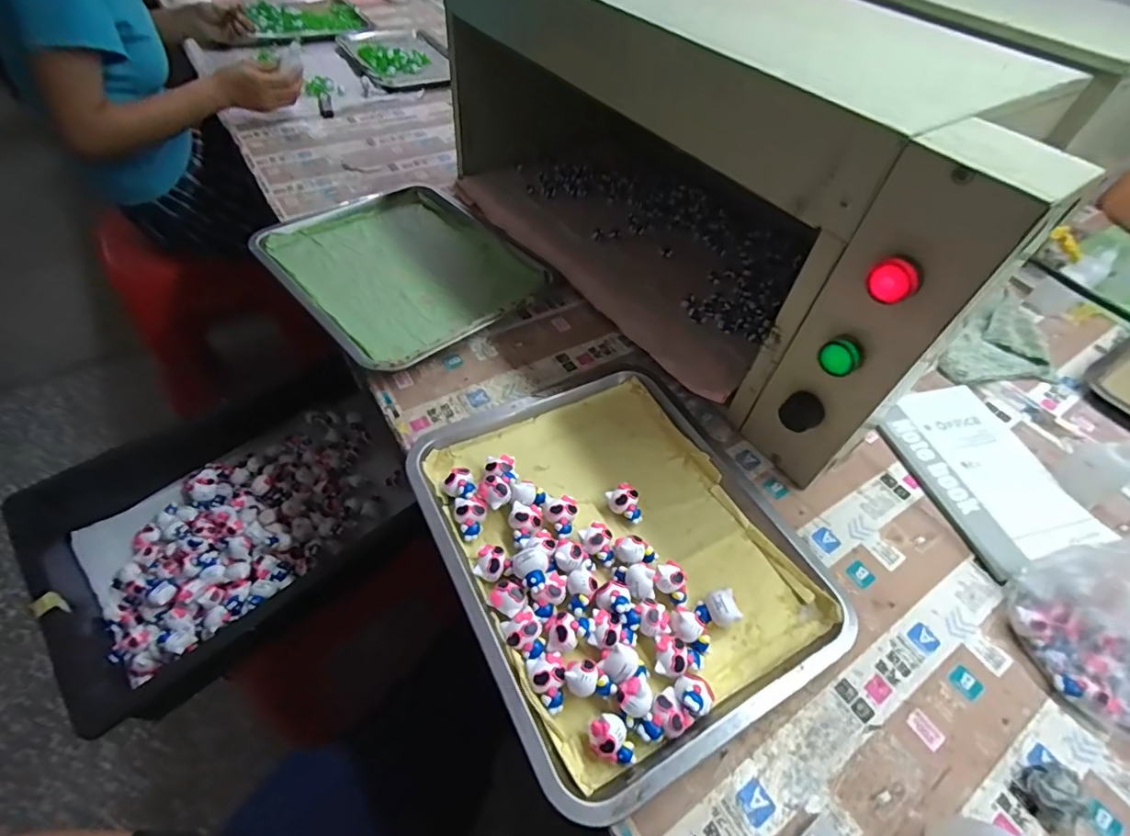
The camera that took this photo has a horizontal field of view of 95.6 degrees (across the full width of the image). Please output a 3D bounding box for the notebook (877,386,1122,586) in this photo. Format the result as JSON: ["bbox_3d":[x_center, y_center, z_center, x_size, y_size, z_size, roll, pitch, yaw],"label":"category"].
[{"bbox_3d":[0.403,0.049,0.497,0.134,0.011,0.186,-11,53,-13],"label":"notebook"}]

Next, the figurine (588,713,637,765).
[{"bbox_3d":[0.029,0.201,0.315,0.022,0.022,0.029,-23,57,-22],"label":"figurine"}]

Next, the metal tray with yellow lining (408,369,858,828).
[{"bbox_3d":[0.042,0.093,0.417,0.264,0.036,0.312,-22,56,-21],"label":"metal tray with yellow lining"}]

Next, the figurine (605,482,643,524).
[{"bbox_3d":[0.052,0.076,0.438,0.024,0.027,0.031,-21,56,-20],"label":"figurine"}]

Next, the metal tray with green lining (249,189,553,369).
[{"bbox_3d":[-0.197,-0.192,0.623,0.253,0.030,0.323,-34,61,-28],"label":"metal tray with green lining"}]

